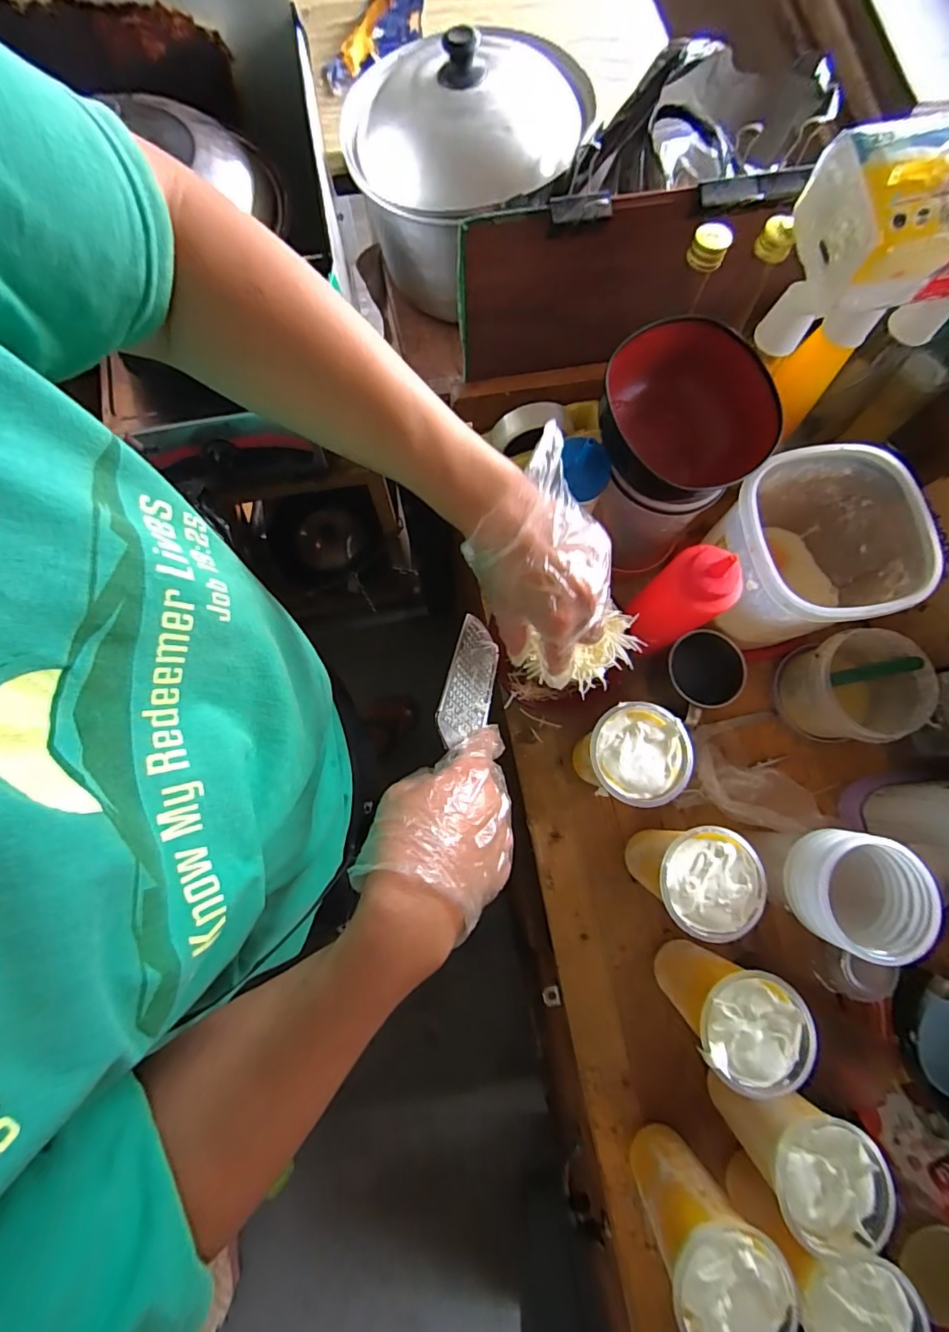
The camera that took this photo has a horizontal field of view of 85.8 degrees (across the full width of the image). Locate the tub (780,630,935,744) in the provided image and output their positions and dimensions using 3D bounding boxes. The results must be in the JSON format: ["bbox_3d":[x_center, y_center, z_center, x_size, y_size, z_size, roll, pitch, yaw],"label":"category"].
[{"bbox_3d":[0.419,0.027,0.573,0.133,0.075,0.116,-1,78,0],"label":"tub"}]

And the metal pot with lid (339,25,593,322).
[{"bbox_3d":[-0.023,-0.668,0.700,0.292,0.236,0.269,0,78,0],"label":"metal pot with lid"}]

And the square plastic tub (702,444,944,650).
[{"bbox_3d":[0.333,-0.109,0.532,0.174,0.153,0.167,-12,78,-3],"label":"square plastic tub"}]

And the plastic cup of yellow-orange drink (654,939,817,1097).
[{"bbox_3d":[0.228,0.306,0.468,0.083,0.126,0.083,0,78,0],"label":"plastic cup of yellow-orange drink"}]

